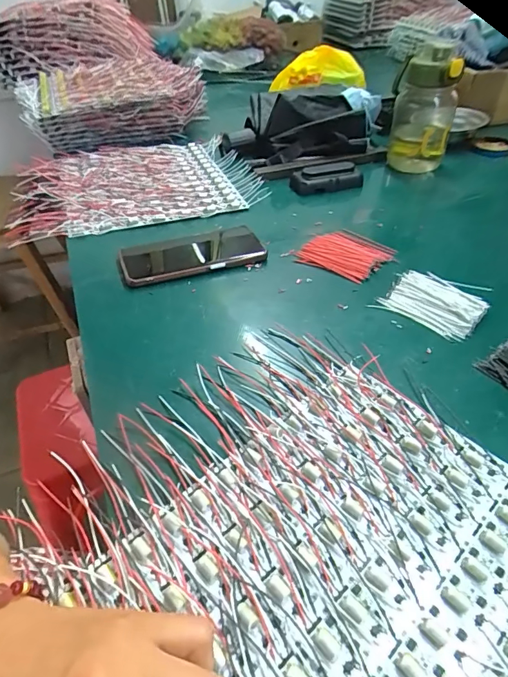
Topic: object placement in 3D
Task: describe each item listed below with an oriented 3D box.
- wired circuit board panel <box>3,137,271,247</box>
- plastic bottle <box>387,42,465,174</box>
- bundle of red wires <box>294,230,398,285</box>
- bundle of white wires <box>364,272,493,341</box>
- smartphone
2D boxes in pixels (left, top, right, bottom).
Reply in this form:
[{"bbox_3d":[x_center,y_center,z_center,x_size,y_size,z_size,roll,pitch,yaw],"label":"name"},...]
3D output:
[{"bbox_3d":[-0.186,-0.246,0.663,0.351,0.024,0.284,-11,44,-12],"label":"wired circuit board panel"},{"bbox_3d":[0.256,-0.343,0.641,0.088,0.171,0.089,11,47,15],"label":"plastic bottle"},{"bbox_3d":[0.108,-0.101,0.498,0.097,0.016,0.080,24,48,23],"label":"bundle of red wires"},{"bbox_3d":[0.182,-0.039,0.430,0.091,0.015,0.081,29,50,27],"label":"bundle of white wires"},{"bbox_3d":[-0.073,-0.098,0.501,0.163,0.014,0.076,-15,45,-16],"label":"smartphone"}]

